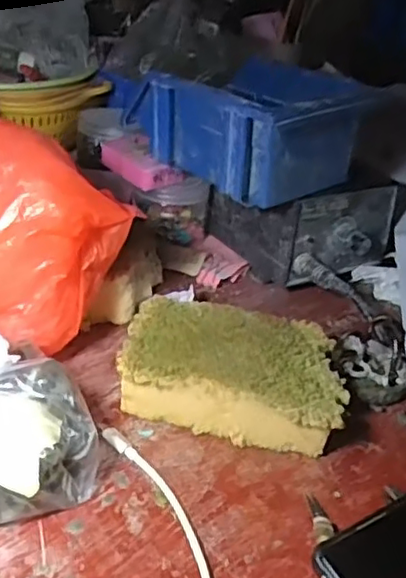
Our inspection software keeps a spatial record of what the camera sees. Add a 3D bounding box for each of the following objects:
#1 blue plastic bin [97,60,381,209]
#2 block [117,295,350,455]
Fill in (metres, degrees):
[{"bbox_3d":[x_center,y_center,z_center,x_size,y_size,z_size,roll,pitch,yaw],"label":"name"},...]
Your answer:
[{"bbox_3d":[0.035,-0.133,0.526,0.130,0.092,0.173,-21,43,-36],"label":"blue plastic bin"},{"bbox_3d":[0.021,0.052,0.417,0.142,0.042,0.092,12,33,7],"label":"block"}]

